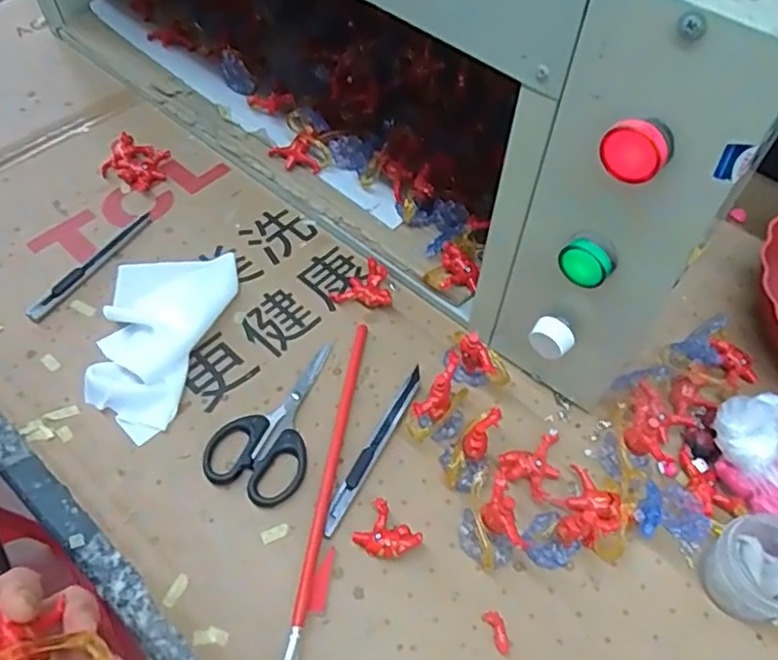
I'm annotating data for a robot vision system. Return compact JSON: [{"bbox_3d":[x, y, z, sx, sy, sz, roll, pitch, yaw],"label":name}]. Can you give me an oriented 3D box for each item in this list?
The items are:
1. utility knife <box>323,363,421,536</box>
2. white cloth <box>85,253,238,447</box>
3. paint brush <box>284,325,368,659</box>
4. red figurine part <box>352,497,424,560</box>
[{"bbox_3d":[-0.009,0.076,0.425,0.010,0.006,0.131,25,59,15],"label":"utility knife"},{"bbox_3d":[-0.164,0.002,0.465,0.090,0.022,0.151,-2,56,-2],"label":"white cloth"},{"bbox_3d":[-0.039,0.101,0.404,0.010,0.015,0.259,7,56,4],"label":"paint brush"},{"bbox_3d":[-0.001,0.125,0.389,0.036,0.015,0.029,34,62,20],"label":"red figurine part"}]

